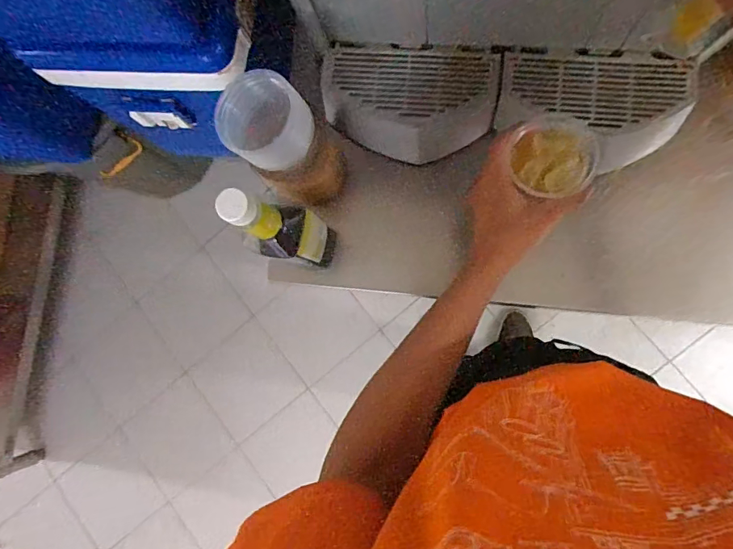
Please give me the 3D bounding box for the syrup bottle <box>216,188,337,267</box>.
[{"bbox_3d":[-0.085,-0.046,0.483,0.049,0.220,0.058,10,87,8],"label":"syrup bottle"}]

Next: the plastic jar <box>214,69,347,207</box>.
[{"bbox_3d":[-0.089,-0.156,0.559,0.092,0.197,0.088,-1,85,8],"label":"plastic jar"}]

